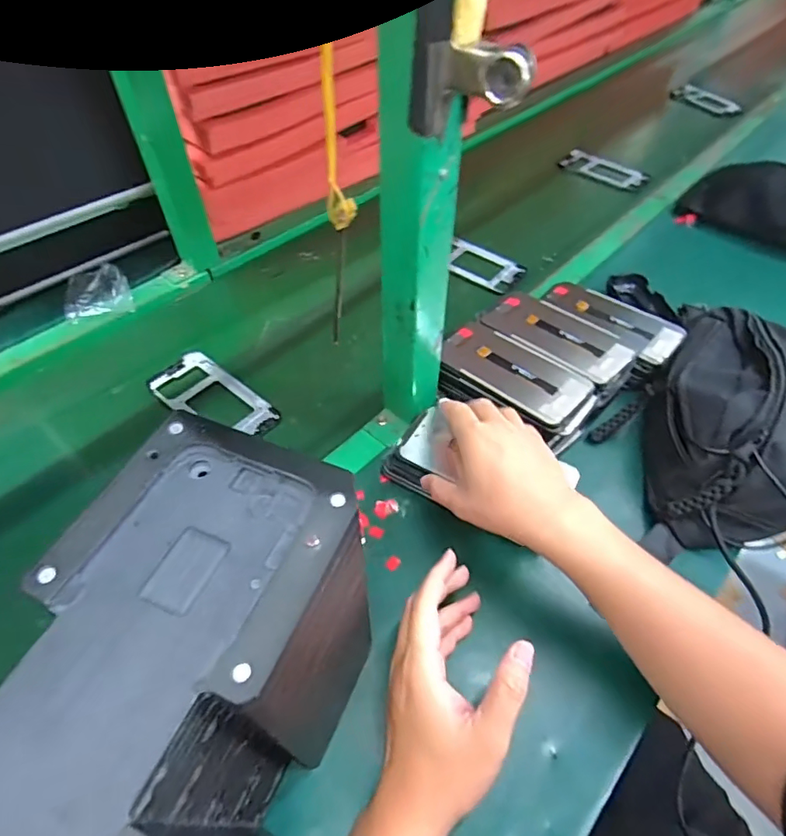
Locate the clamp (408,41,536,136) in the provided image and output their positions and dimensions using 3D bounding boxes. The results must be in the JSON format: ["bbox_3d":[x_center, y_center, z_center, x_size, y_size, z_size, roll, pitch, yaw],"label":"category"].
[{"bbox_3d":[0.045,-0.185,0.292,0.064,0.048,0.021,23,54,16],"label":"clamp"}]

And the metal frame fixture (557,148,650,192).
[{"bbox_3d":[0.382,-0.448,0.929,0.153,0.019,0.073,36,58,25],"label":"metal frame fixture"}]

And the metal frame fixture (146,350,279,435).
[{"bbox_3d":[-0.205,-0.022,0.577,0.162,0.005,0.075,35,58,24],"label":"metal frame fixture"}]

